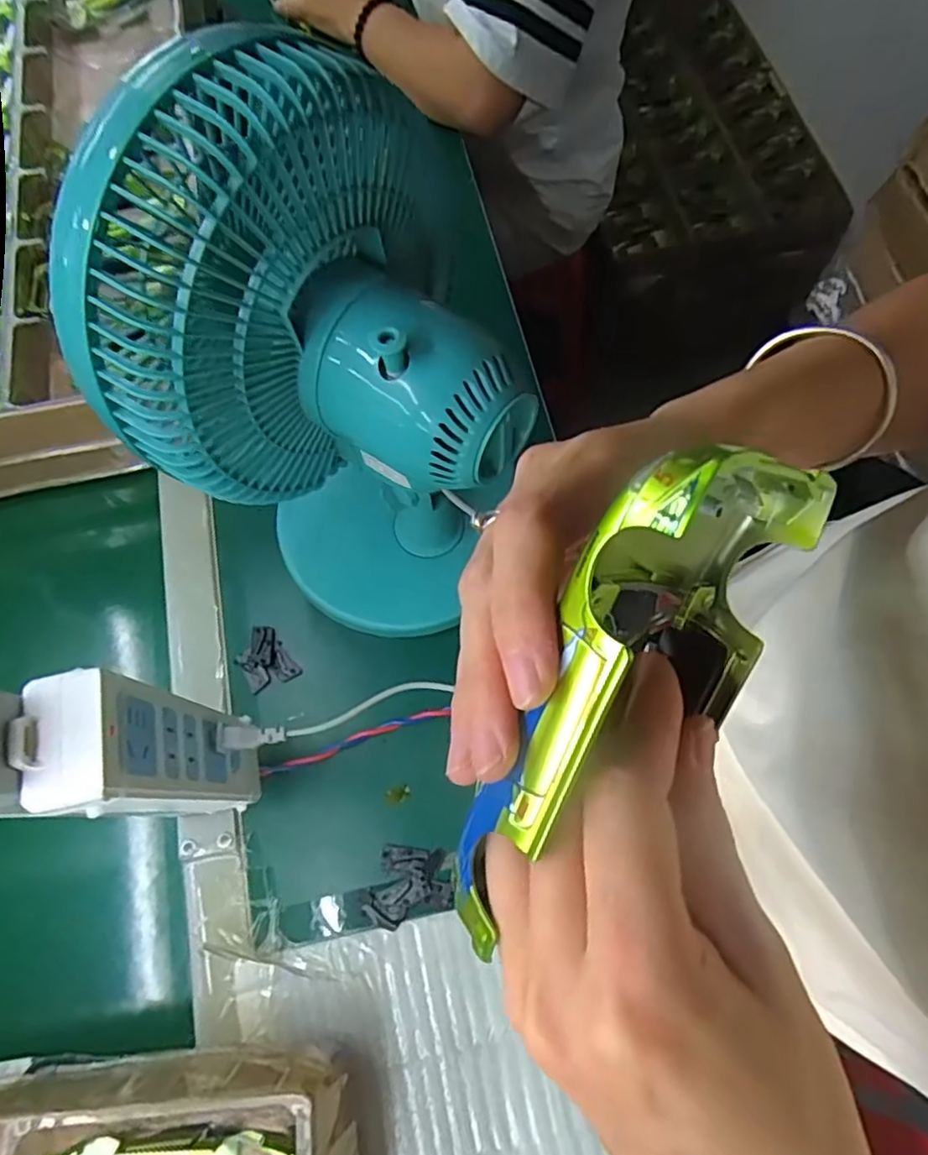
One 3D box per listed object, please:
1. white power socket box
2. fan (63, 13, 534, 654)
[{"bbox_3d":[-0.152,0.092,0.333,0.032,0.179,0.058,-10,70,-2],"label":"white power socket box"},{"bbox_3d":[-0.062,-0.093,0.386,0.169,0.304,0.186,6,70,3],"label":"fan"}]

